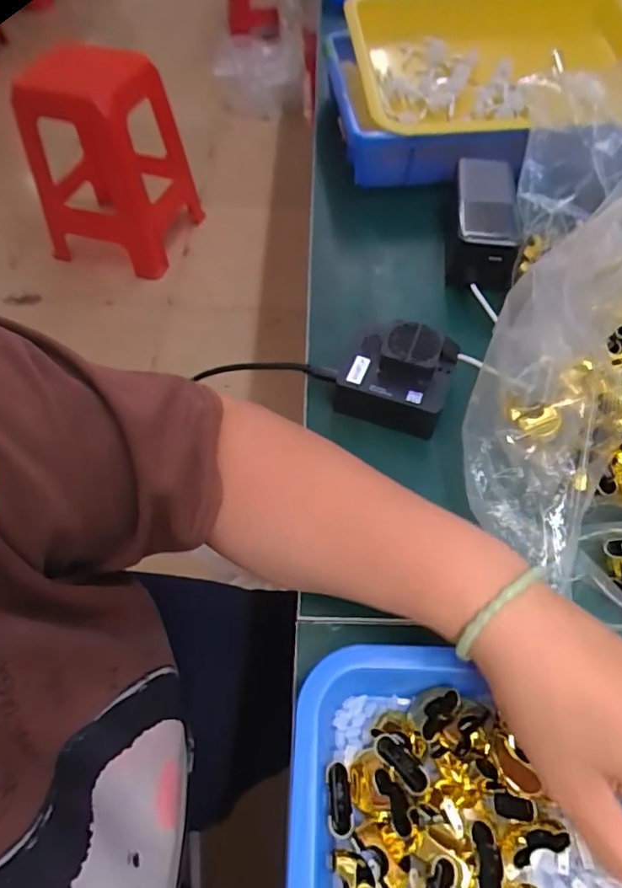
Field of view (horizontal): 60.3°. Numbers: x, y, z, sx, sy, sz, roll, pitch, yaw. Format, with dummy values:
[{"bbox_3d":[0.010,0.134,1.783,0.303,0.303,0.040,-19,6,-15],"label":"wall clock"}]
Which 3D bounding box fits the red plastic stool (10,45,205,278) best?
[{"bbox_3d":[-0.584,-0.817,1.554,0.388,0.448,0.388,13,58,8],"label":"red plastic stool"}]

